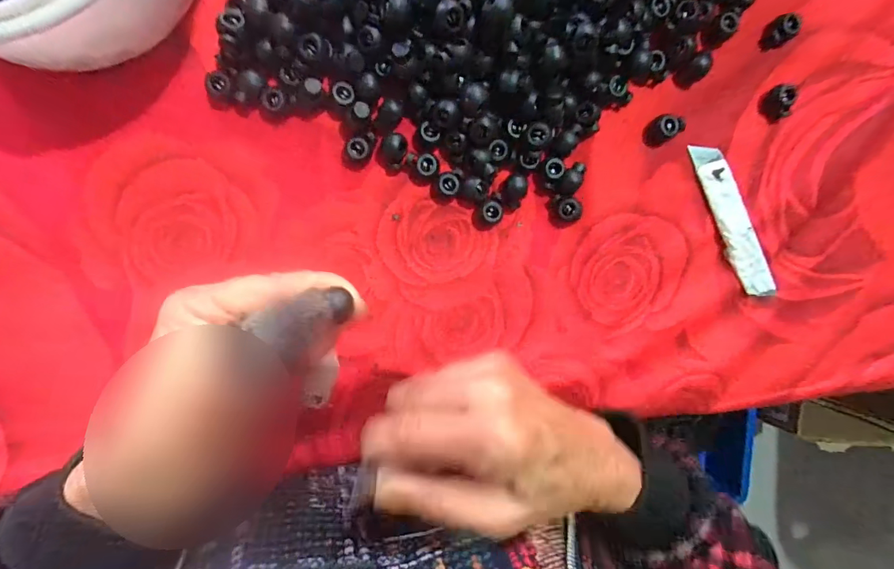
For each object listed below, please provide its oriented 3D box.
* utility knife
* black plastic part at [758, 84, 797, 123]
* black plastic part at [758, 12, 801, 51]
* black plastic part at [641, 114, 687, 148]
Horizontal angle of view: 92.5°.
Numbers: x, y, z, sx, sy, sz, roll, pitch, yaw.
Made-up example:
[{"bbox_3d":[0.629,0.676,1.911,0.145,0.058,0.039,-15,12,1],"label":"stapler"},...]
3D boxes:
[{"bbox_3d":[0.177,-0.039,0.264,0.020,0.006,0.100,-25,97,-3],"label":"utility knife"},{"bbox_3d":[0.199,-0.109,0.257,0.013,0.013,0.019,-20,97,-4],"label":"black plastic part"},{"bbox_3d":[0.197,-0.150,0.253,0.020,0.012,0.015,-30,97,-3],"label":"black plastic part"},{"bbox_3d":[0.127,-0.091,0.252,0.021,0.009,0.016,-39,98,-1],"label":"black plastic part"}]

